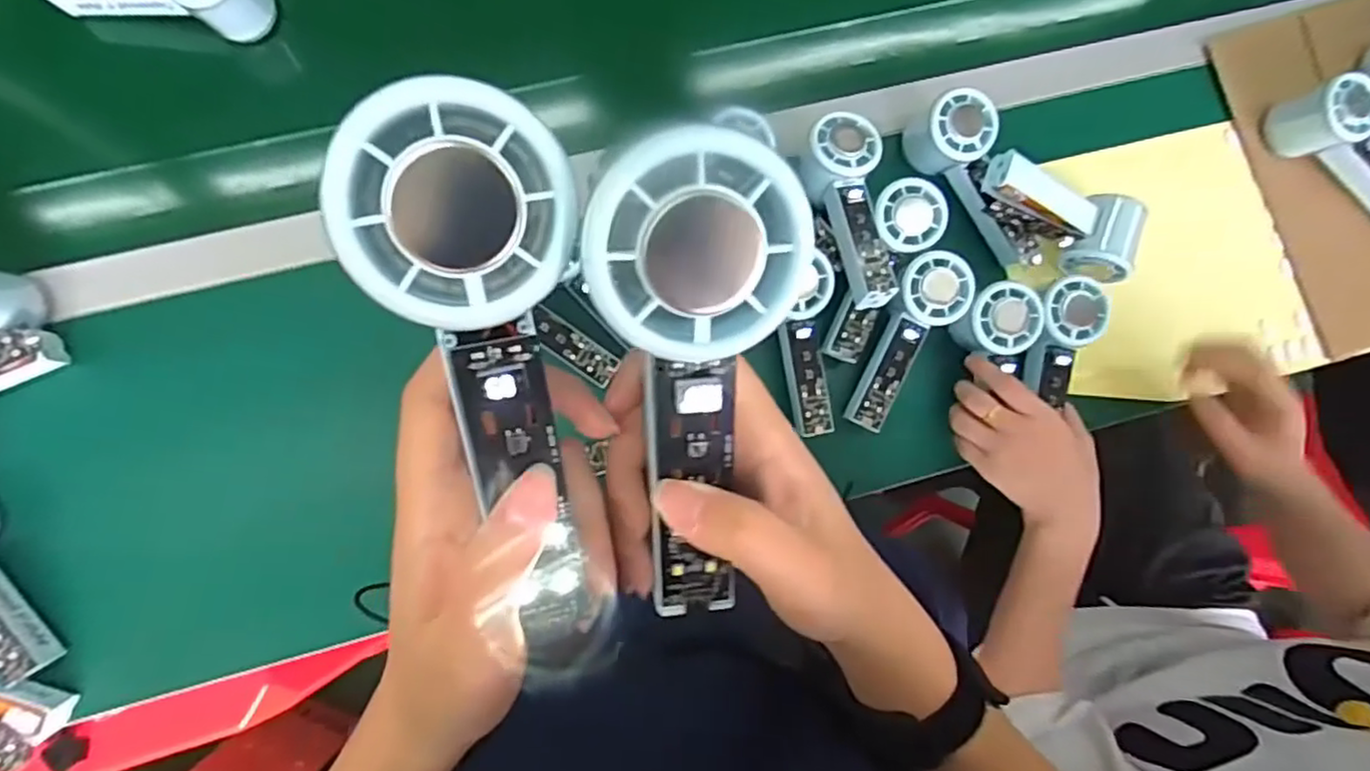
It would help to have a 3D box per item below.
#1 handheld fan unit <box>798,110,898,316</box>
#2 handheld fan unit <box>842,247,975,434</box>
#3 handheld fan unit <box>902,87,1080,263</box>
[{"bbox_3d":[0.133,-0.139,0.543,0.057,0.043,0.157,-8,88,-7],"label":"handheld fan unit"},{"bbox_3d":[0.180,-0.036,0.557,0.055,0.029,0.151,25,100,-5],"label":"handheld fan unit"},{"bbox_3d":[0.256,-0.170,0.571,0.054,0.049,0.158,-41,92,-7],"label":"handheld fan unit"}]

